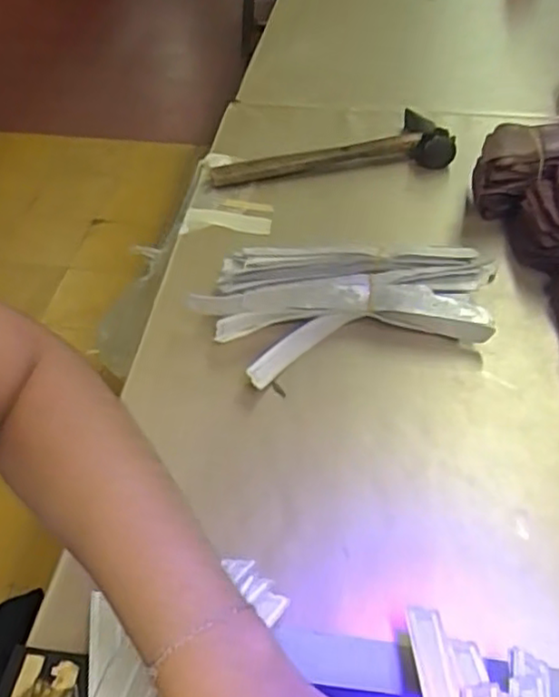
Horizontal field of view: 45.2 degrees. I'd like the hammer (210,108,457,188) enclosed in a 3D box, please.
[{"bbox_3d":[0.051,-0.206,0.696,0.243,0.033,0.078,-8,49,-5],"label":"hammer"}]

